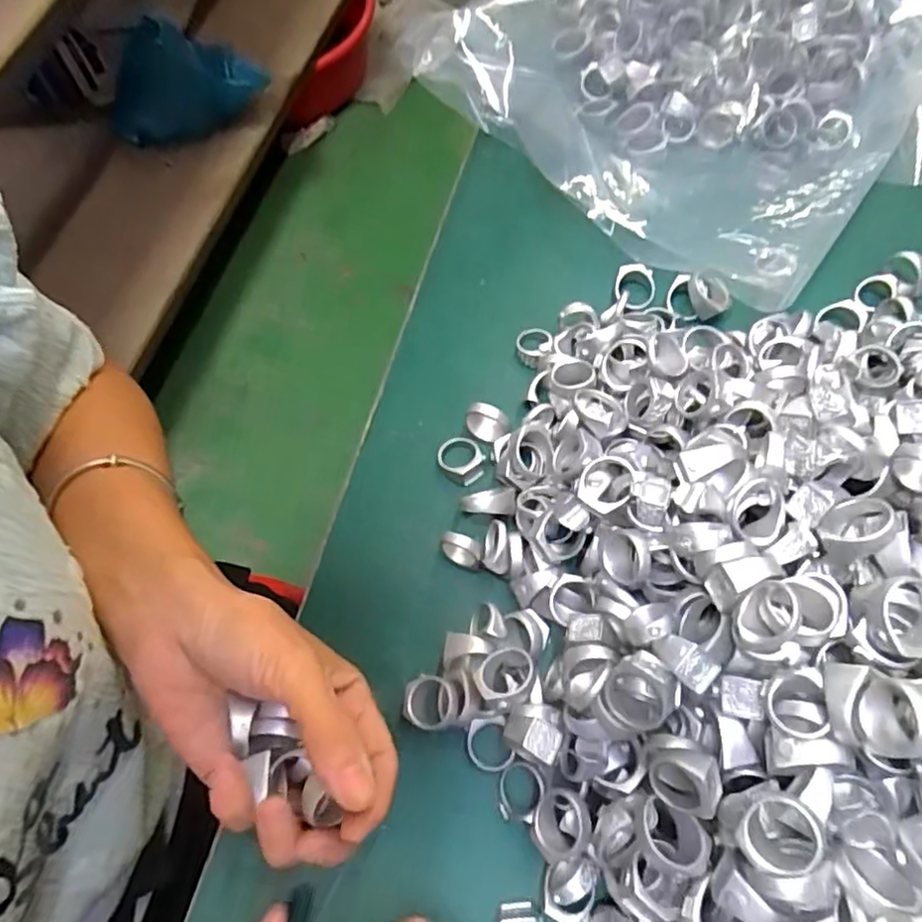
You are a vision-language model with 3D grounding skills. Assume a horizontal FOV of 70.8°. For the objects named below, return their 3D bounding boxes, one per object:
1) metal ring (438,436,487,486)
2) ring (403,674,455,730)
[{"bbox_3d":[0.000,-0.002,0.338,0.022,0.013,0.025,-32,69,-10],"label":"metal ring"},{"bbox_3d":[-0.014,0.107,0.287,0.024,0.009,0.022,-1,67,3],"label":"ring"}]

